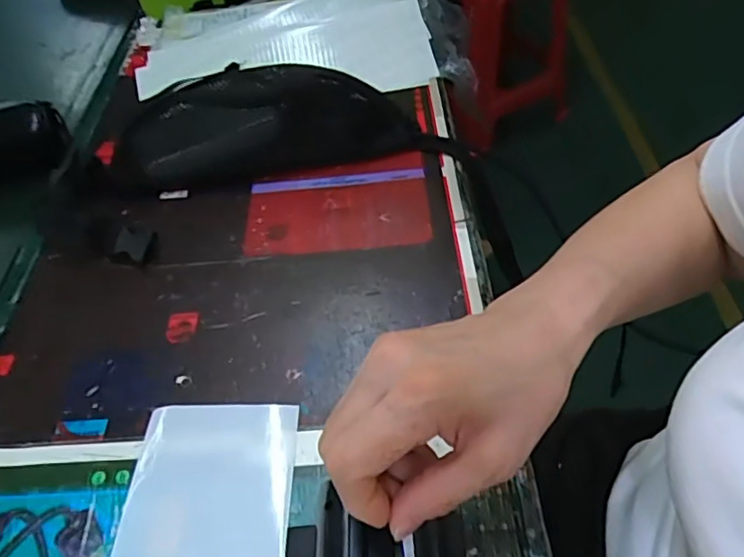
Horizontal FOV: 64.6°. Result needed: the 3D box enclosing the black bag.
[{"bbox_3d":[-0.111,-0.169,0.586,0.288,0.057,0.147,-9,49,-1],"label":"black bag"}]

